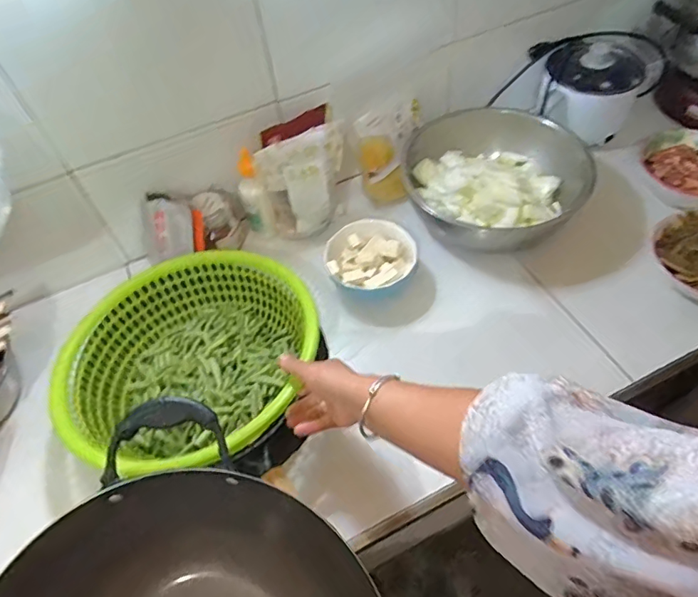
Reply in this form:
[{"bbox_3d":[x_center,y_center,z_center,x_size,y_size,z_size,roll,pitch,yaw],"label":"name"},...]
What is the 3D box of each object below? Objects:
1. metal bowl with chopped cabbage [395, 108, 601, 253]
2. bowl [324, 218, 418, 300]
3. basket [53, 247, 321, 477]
[{"bbox_3d":[0.234,-0.204,0.856,0.303,0.107,0.244,36,65,25],"label":"metal bowl with chopped cabbage"},{"bbox_3d":[0.035,-0.055,0.791,0.137,0.059,0.137,-2,55,3],"label":"bowl"},{"bbox_3d":[-0.210,0.084,0.713,0.314,0.119,0.334,-2,55,3],"label":"basket"}]

